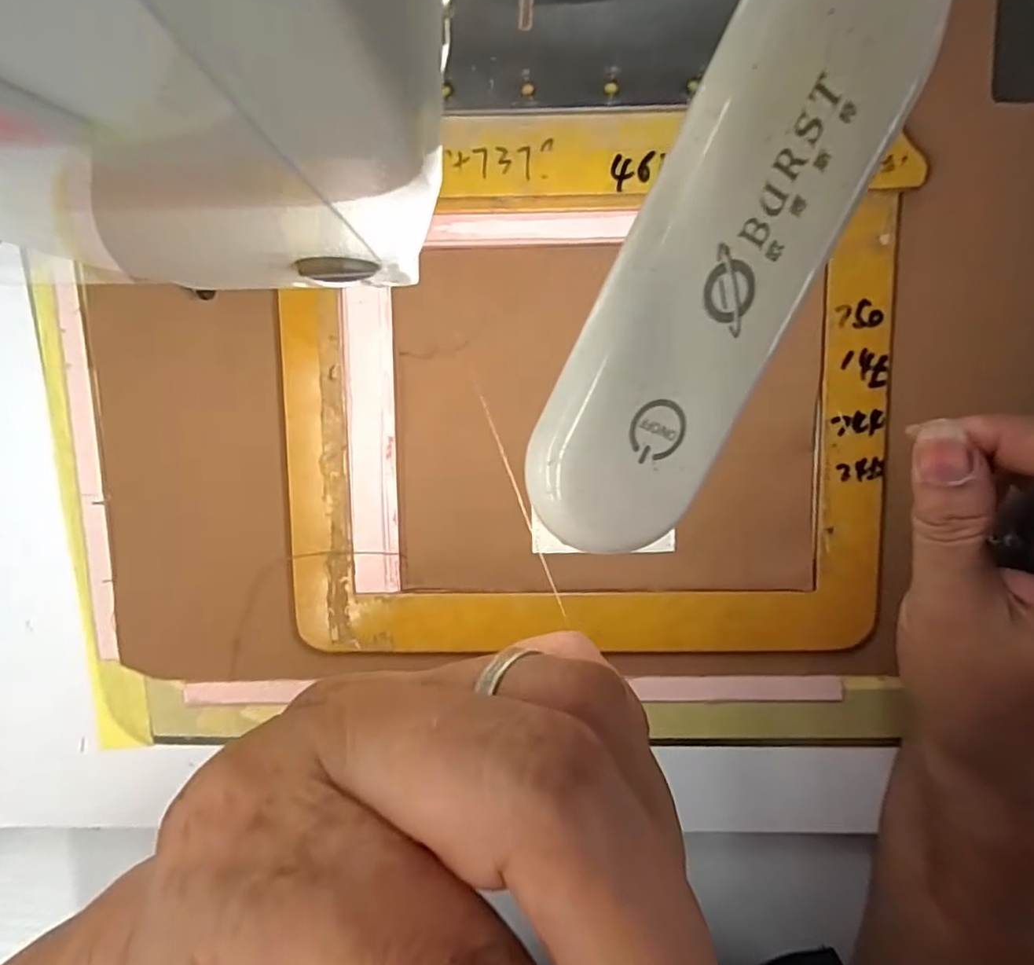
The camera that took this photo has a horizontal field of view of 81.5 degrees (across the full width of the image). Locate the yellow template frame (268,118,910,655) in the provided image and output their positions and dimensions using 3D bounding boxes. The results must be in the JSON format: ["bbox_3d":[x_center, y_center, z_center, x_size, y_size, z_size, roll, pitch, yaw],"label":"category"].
[{"bbox_3d":[0.026,-0.033,0.236,0.240,0.011,0.206,0,95,1],"label":"yellow template frame"}]

